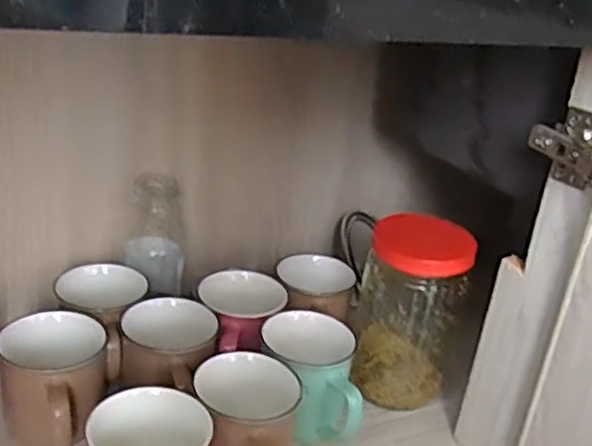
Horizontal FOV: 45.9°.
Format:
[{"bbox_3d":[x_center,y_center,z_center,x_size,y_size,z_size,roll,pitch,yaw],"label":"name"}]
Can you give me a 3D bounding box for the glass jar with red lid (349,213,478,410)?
[{"bbox_3d":[0.109,0.083,0.672,0.095,0.175,0.079,12,23,11],"label":"glass jar with red lid"}]

